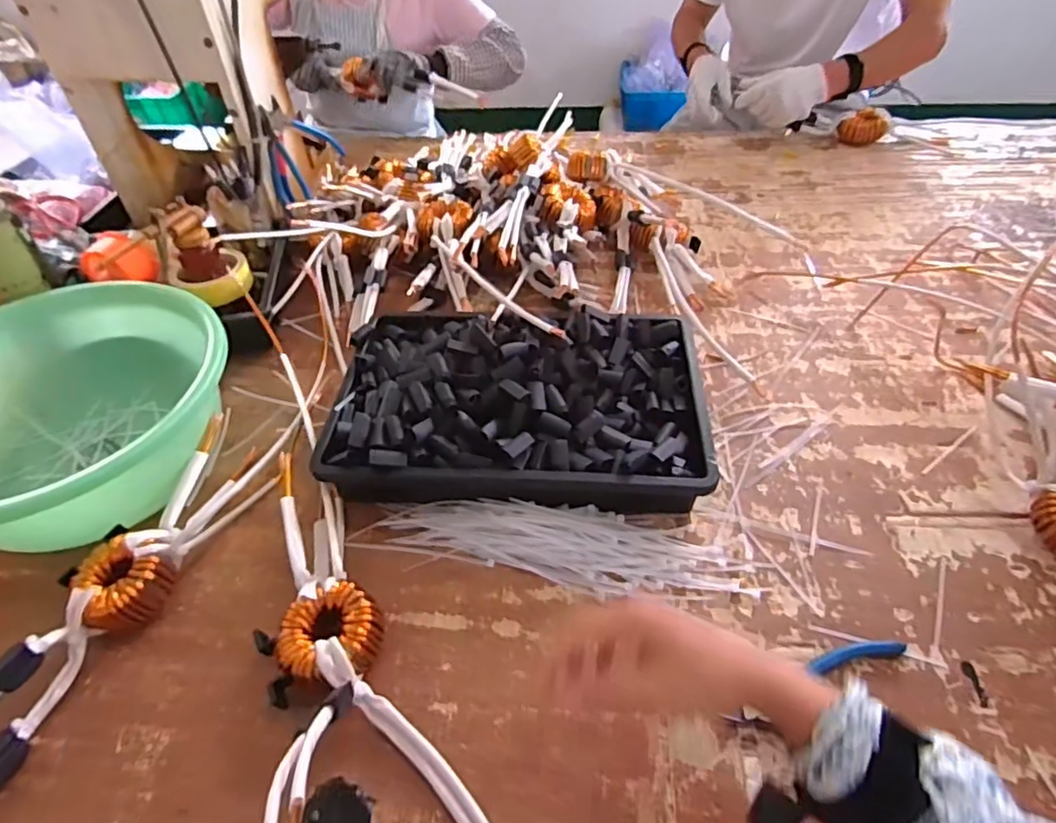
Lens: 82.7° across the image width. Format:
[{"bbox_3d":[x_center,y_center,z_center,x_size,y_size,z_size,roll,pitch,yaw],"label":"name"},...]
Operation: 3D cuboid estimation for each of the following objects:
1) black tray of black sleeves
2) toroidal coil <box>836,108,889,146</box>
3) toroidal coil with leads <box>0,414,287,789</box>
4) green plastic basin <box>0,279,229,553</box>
[{"bbox_3d":[-0.010,-0.016,0.610,0.362,0.073,0.241,1,46,4],"label":"black tray of black sleeves"},{"bbox_3d":[0.609,-0.520,1.092,0.068,0.039,0.068,-2,46,2],"label":"toroidal coil"},{"bbox_3d":[-0.366,0.202,0.459,0.084,0.059,0.520,14,48,16],"label":"toroidal coil with leads"},{"bbox_3d":[-0.451,0.008,0.585,0.311,0.122,0.285,-2,46,2],"label":"green plastic basin"}]

